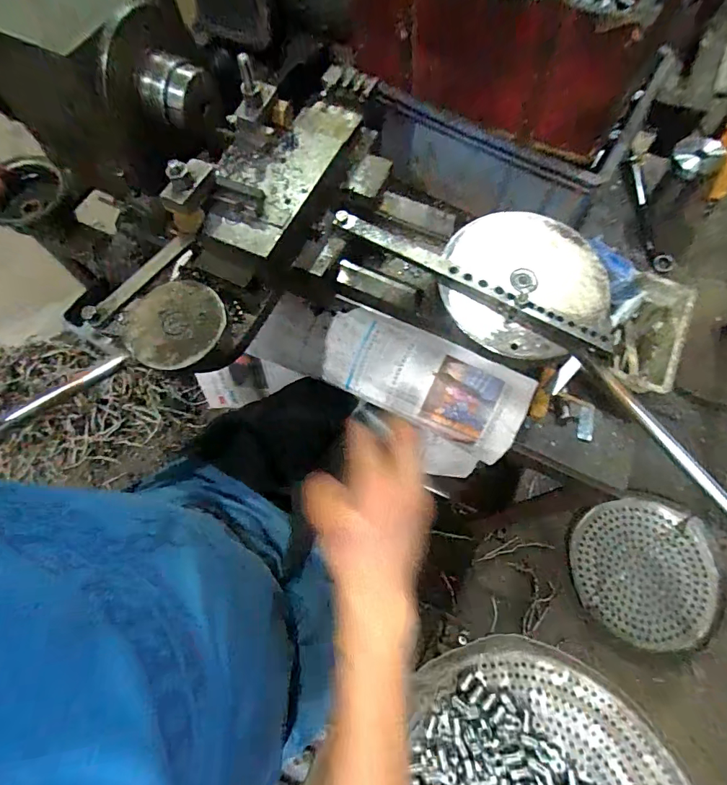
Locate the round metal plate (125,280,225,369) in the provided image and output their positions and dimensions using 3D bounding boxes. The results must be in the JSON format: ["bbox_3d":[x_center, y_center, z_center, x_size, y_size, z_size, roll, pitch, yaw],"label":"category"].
[{"bbox_3d":[-0.191,-0.072,0.443,0.095,0.009,0.096,-32,72,-11],"label":"round metal plate"}]

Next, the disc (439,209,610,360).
[{"bbox_3d":[0.182,-0.127,0.490,0.178,0.023,0.185,0,69,1],"label":"disc"}]

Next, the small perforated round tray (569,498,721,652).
[{"bbox_3d":[0.743,0.471,1.145,0.343,0.047,0.356,0,69,1],"label":"small perforated round tray"}]

